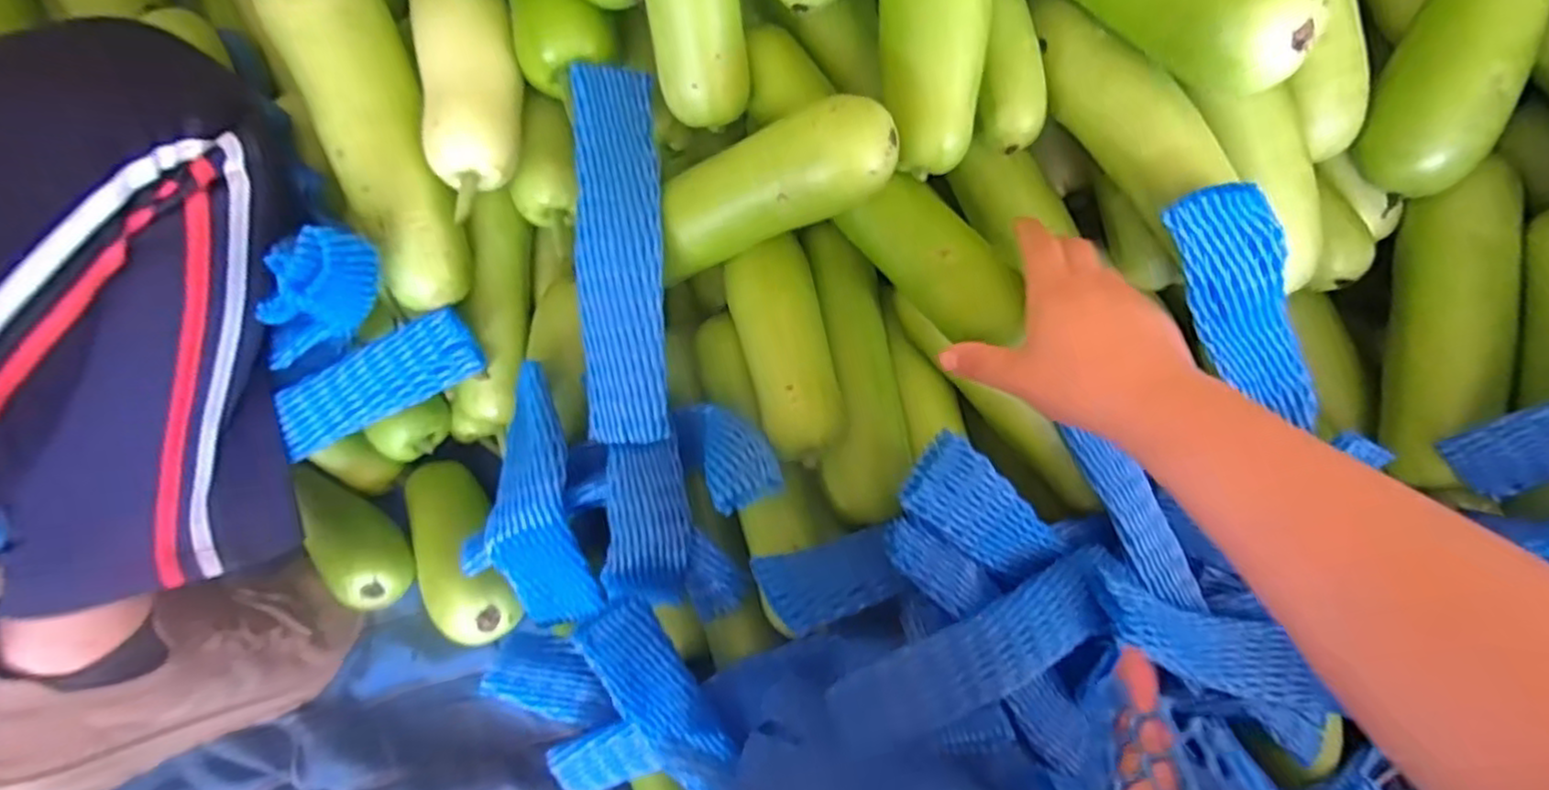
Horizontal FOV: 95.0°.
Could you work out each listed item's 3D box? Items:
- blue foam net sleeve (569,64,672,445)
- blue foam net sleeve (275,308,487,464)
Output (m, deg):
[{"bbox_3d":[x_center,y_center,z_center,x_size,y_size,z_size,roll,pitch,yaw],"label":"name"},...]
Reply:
[{"bbox_3d":[-0.096,-0.086,0.445,0.052,0.033,0.233,-2,94,0],"label":"blue foam net sleeve"},{"bbox_3d":[-0.273,-0.008,0.489,0.145,0.020,0.048,-25,109,6],"label":"blue foam net sleeve"}]

